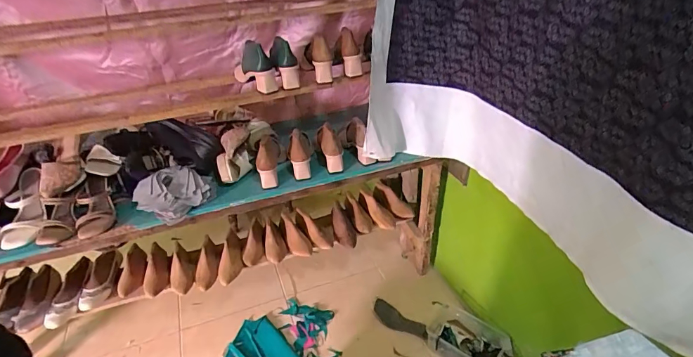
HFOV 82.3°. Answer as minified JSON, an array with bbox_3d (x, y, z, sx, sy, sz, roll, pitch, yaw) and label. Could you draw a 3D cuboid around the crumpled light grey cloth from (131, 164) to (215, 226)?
[{"bbox_3d":[-0.475,0.037,1.098,0.163,0.065,0.194,28,44,37],"label":"crumpled light grey cloth"}]

